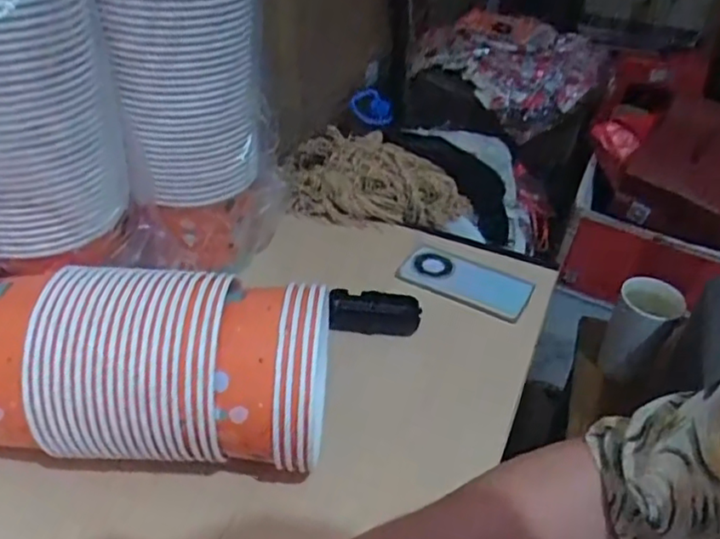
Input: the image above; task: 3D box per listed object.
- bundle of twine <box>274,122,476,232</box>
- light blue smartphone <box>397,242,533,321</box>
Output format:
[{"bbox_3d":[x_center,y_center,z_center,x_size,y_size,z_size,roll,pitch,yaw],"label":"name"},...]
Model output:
[{"bbox_3d":[0.010,-0.137,0.947,0.309,0.072,0.163,11,40,10],"label":"bundle of twine"},{"bbox_3d":[0.139,0.012,0.813,0.159,0.015,0.082,23,45,14],"label":"light blue smartphone"}]

